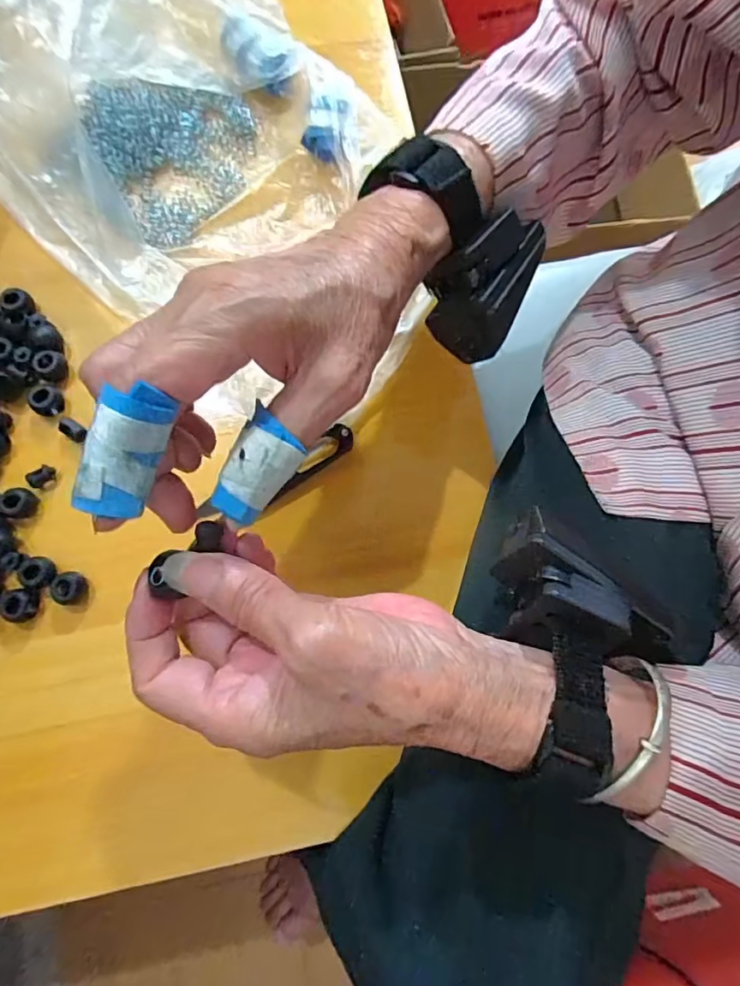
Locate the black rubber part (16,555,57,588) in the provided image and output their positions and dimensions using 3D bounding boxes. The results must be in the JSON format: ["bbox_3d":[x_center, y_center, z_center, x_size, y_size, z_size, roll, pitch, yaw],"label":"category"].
[{"bbox_3d":[-0.178,0.043,0.279,0.015,0.011,0.016,0,78,-1],"label":"black rubber part"}]

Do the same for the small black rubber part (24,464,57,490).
[{"bbox_3d":[-0.185,-0.009,0.294,0.010,0.011,0.014,20,78,3],"label":"small black rubber part"}]

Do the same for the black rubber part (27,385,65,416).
[{"bbox_3d":[-0.184,-0.052,0.298,0.013,0.016,0.017,23,78,4],"label":"black rubber part"}]

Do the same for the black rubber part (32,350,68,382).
[{"bbox_3d":[-0.186,-0.074,0.303,0.014,0.015,0.014,6,78,0],"label":"black rubber part"}]

